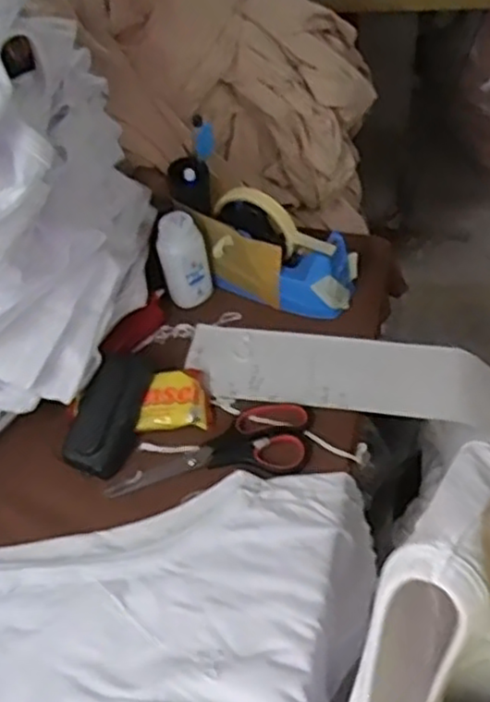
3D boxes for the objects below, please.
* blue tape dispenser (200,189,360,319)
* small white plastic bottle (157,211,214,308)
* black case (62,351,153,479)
[{"bbox_3d":[0.033,-0.094,0.690,0.146,0.095,0.058,15,55,16],"label":"blue tape dispenser"},{"bbox_3d":[-0.060,-0.090,0.700,0.047,0.098,0.036,-8,52,-1],"label":"small white plastic bottle"},{"bbox_3d":[-0.120,0.053,0.631,0.051,0.032,0.115,13,68,14],"label":"black case"}]

